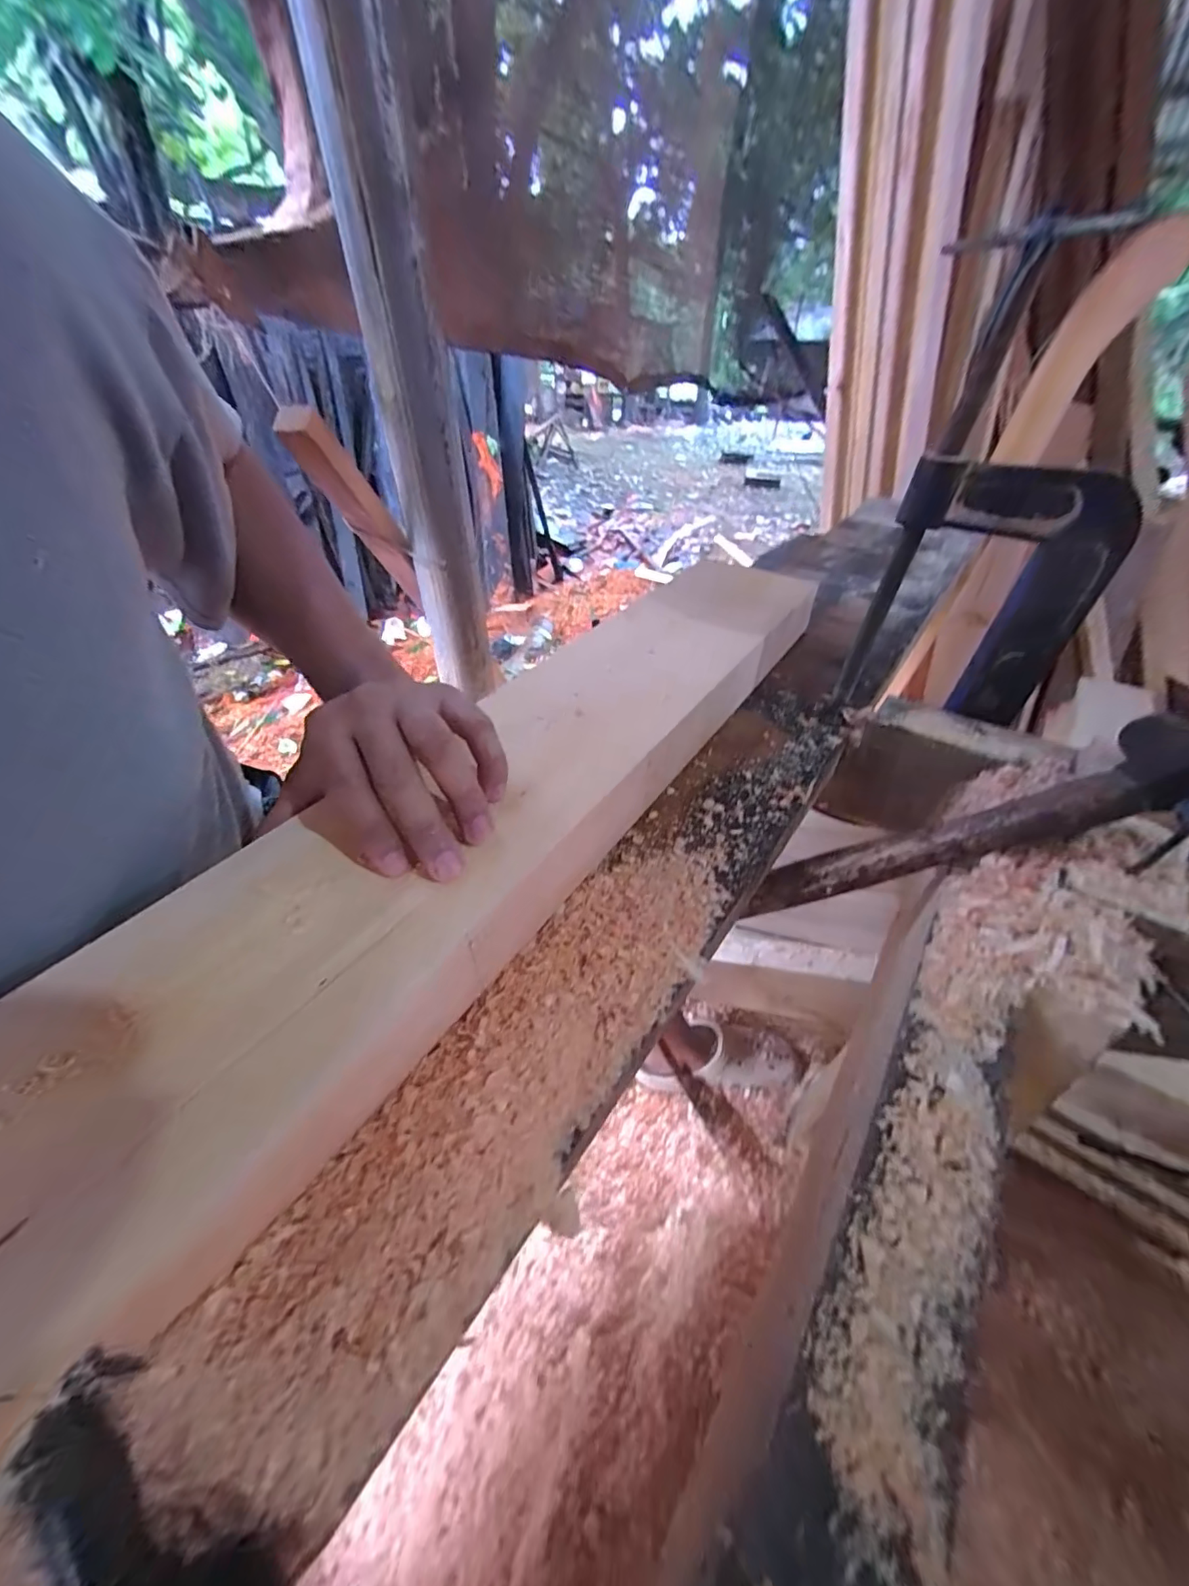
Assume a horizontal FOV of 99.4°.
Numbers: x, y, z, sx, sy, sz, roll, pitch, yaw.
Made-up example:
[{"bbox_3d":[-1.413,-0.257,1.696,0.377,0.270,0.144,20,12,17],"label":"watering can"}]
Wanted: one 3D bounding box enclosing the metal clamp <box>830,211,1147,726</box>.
[{"bbox_3d":[0.257,-0.156,0.319,0.136,0.263,0.033,9,43,11],"label":"metal clamp"}]

